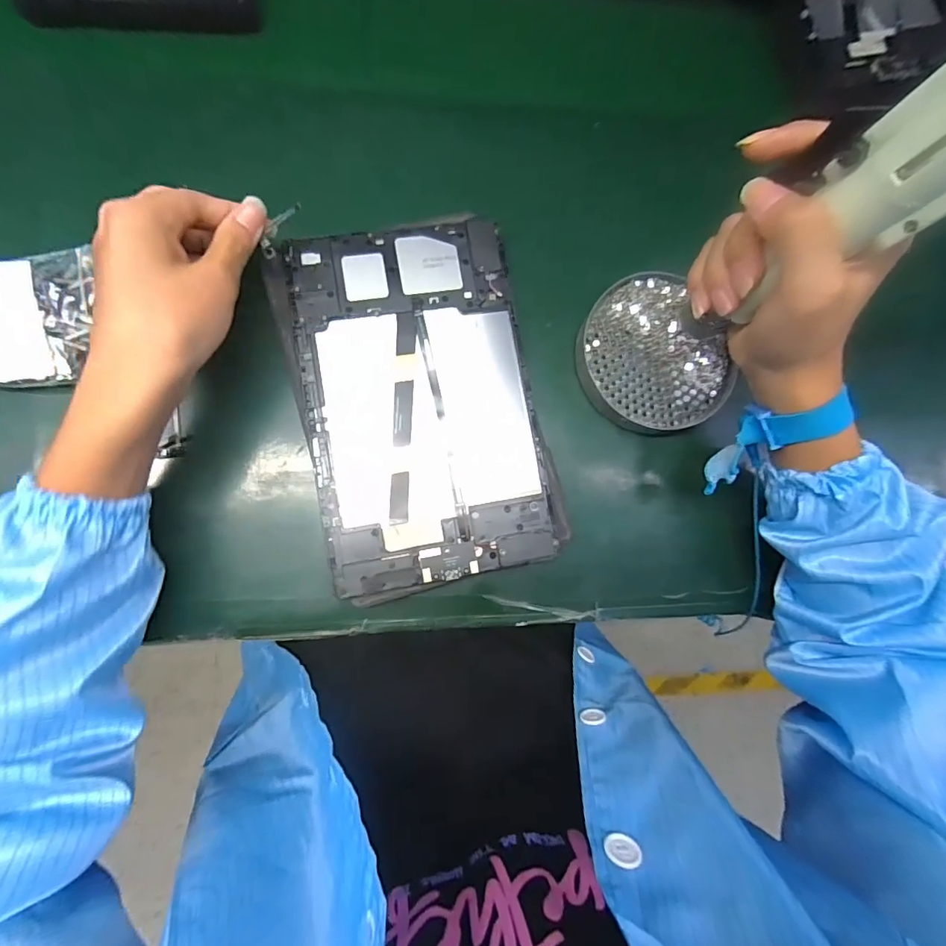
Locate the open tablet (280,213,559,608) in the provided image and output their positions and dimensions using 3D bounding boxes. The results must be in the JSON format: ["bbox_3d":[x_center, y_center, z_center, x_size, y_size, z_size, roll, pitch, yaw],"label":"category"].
[{"bbox_3d":[-0.035,-0.049,0.318,0.145,0.004,0.235,-10,85,-7],"label":"open tablet"}]

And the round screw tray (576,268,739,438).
[{"bbox_3d":[0.128,-0.081,0.348,0.103,0.020,0.112,0,85,-4],"label":"round screw tray"}]

